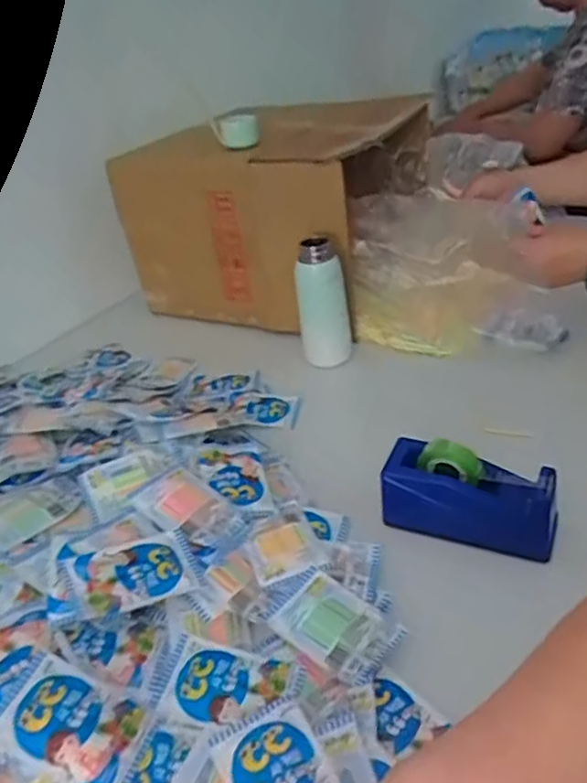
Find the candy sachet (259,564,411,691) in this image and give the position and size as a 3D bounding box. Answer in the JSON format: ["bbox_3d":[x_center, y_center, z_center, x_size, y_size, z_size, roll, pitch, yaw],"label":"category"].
[{"bbox_3d":[0.031,0.179,0.494,0.102,0.011,0.063,21,43,37],"label":"candy sachet"}]

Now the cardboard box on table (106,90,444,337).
[{"bbox_3d":[-0.023,-0.299,1.025,0.379,0.266,0.341,11,38,27],"label":"cardboard box on table"}]

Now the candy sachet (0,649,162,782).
[{"bbox_3d":[-0.149,0.223,0.423,0.100,0.010,0.065,24,37,9],"label":"candy sachet"}]

